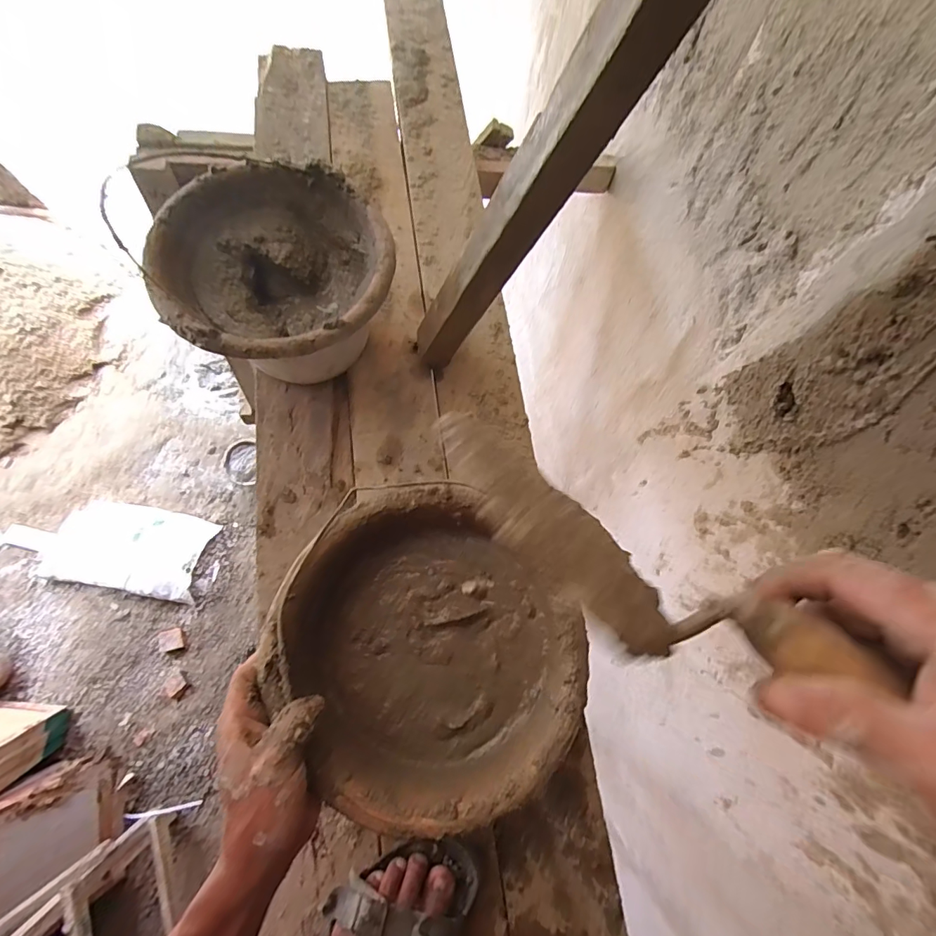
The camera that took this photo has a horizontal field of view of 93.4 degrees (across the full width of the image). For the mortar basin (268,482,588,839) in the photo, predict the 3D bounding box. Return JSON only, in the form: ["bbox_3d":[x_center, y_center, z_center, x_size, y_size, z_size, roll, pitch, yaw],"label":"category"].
[{"bbox_3d":[-0.026,0.142,0.363,0.225,0.076,0.245,-33,77,-11],"label":"mortar basin"}]

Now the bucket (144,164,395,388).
[{"bbox_3d":[-0.212,-0.203,0.534,0.238,0.169,0.229,1,73,-2],"label":"bucket"}]

